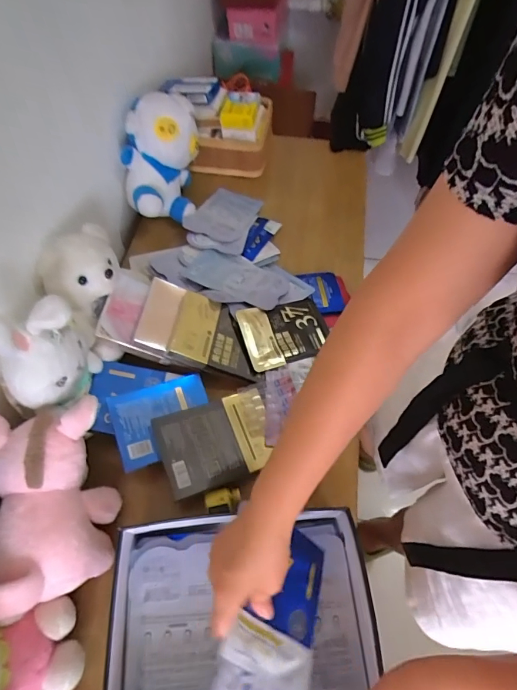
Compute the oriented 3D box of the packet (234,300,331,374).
[{"bbox_3d":[0.048,-0.024,0.735,0.159,0.015,0.120,-14,69,-19],"label":"packet"}]

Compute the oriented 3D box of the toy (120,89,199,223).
[{"bbox_3d":[-0.204,-0.399,0.849,0.140,0.159,0.251,3,61,0],"label":"toy"}]

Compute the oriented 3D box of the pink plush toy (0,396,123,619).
[{"bbox_3d":[-0.268,0.200,0.532,0.158,0.111,0.234,-18,63,-11],"label":"pink plush toy"}]

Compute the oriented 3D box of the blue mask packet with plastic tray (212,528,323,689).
[{"bbox_3d":[0.014,0.290,0.415,0.115,0.022,0.197,40,46,-21],"label":"blue mask packet with plastic tray"}]

